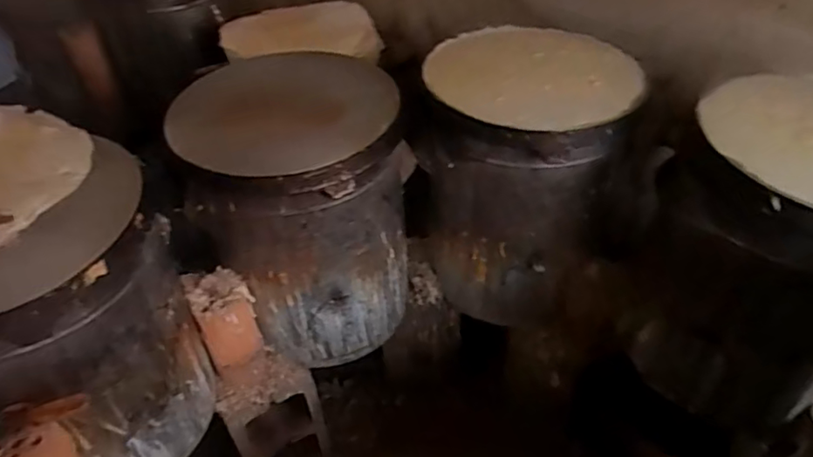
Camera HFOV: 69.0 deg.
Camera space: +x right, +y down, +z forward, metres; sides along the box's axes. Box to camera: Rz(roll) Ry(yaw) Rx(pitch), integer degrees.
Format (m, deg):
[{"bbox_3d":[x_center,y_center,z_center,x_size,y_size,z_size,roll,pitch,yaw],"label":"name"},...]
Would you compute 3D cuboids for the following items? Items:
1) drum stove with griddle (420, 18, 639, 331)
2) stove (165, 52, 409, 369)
[{"bbox_3d":[0.218,-0.104,1.211,0.380,0.480,0.365,8,43,11],"label":"drum stove with griddle"},{"bbox_3d":[-0.206,-0.041,1.174,0.390,0.485,0.414,-15,43,-13],"label":"stove"}]

